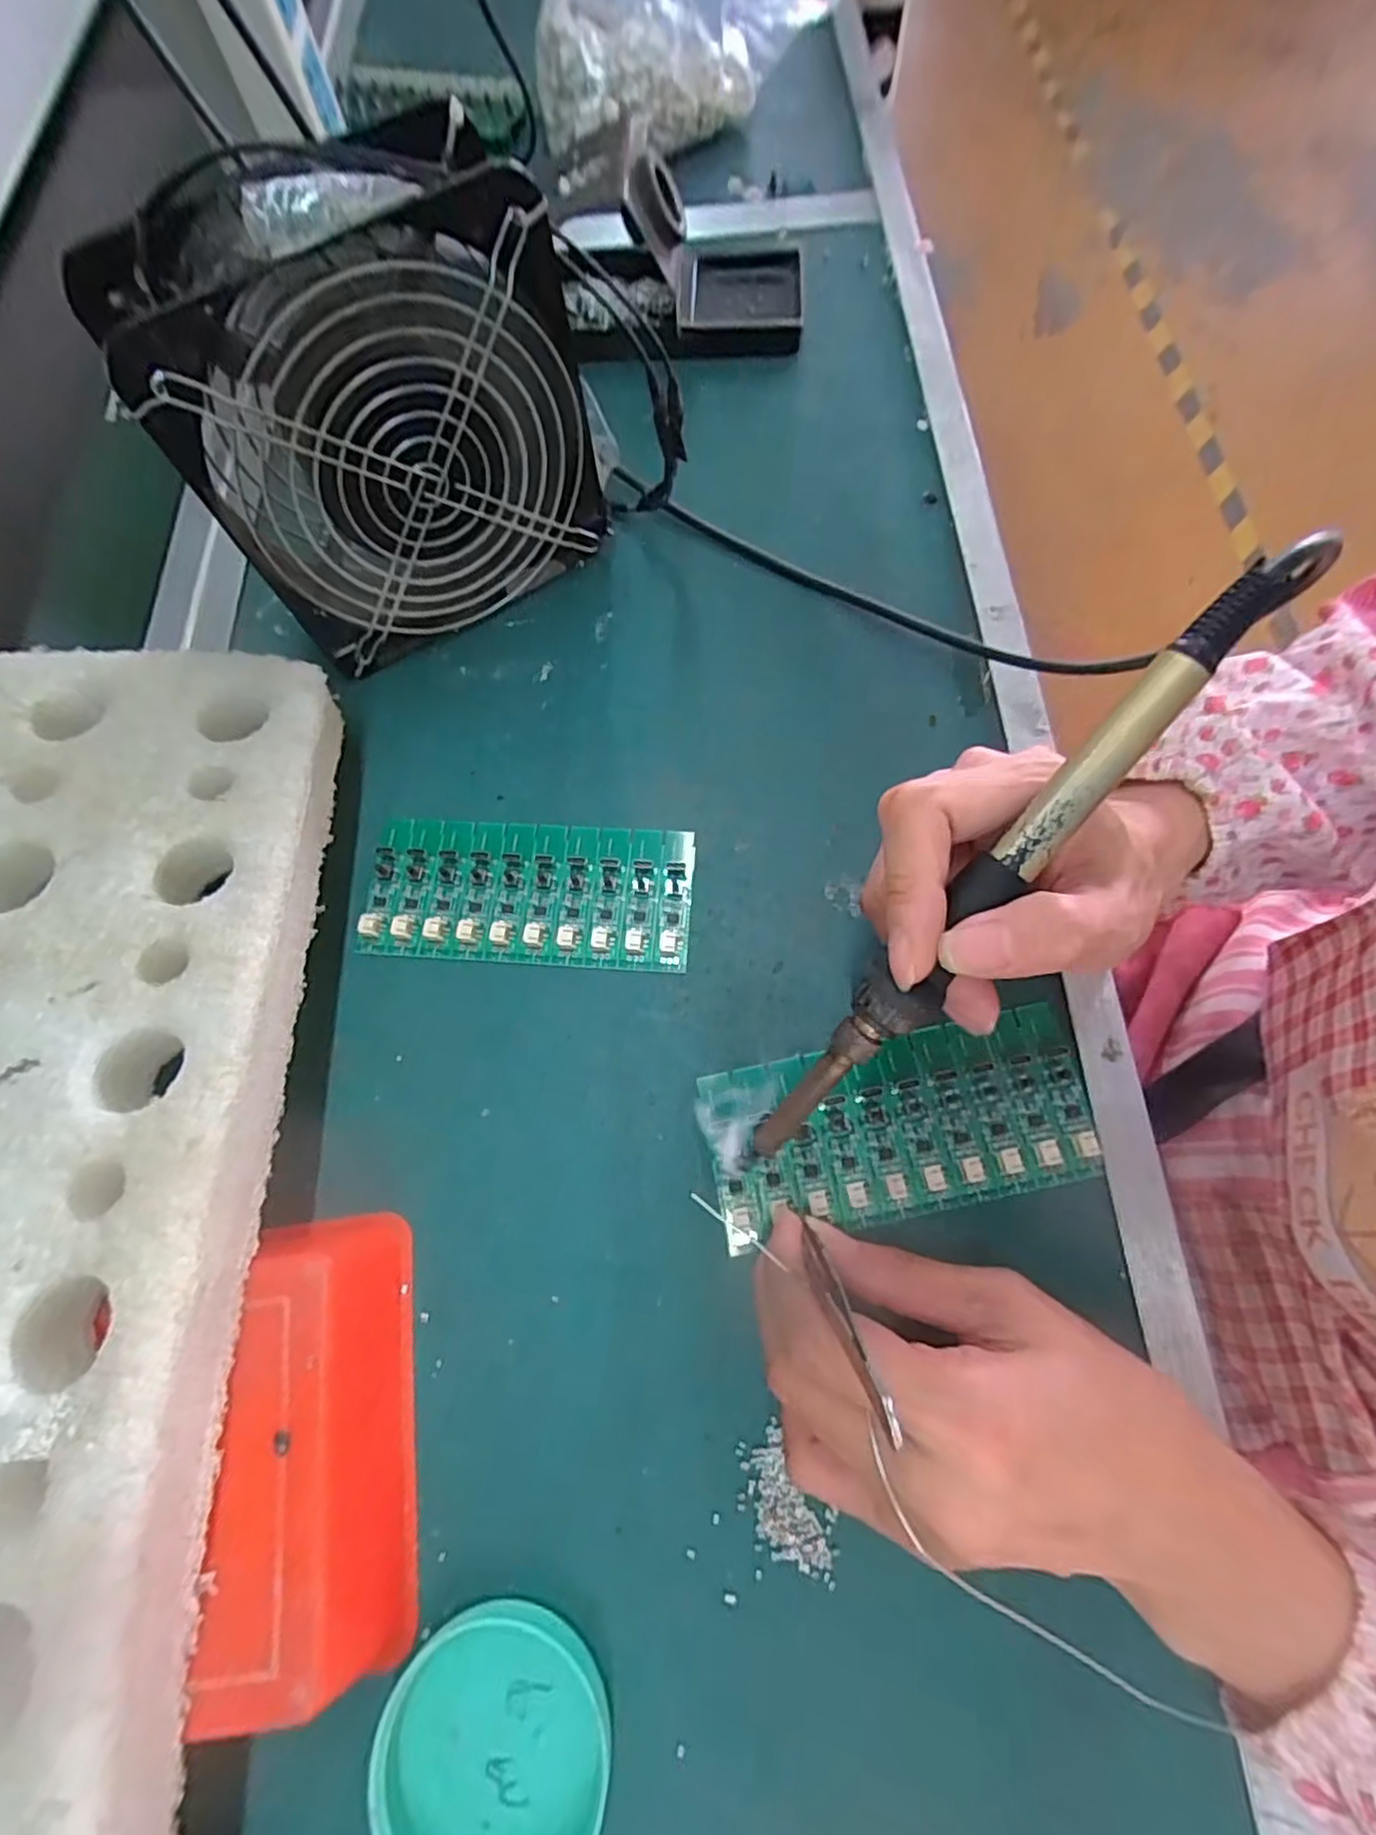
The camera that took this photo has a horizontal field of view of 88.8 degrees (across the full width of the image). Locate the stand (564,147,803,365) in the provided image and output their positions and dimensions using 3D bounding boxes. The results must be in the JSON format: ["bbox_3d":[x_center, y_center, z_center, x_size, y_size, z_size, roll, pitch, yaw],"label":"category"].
[{"bbox_3d":[-0.003,-0.370,0.381,0.135,0.063,0.094,3,70,3],"label":"stand"}]

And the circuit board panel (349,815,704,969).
[{"bbox_3d":[-0.067,-0.012,0.296,0.136,0.007,0.063,4,70,3],"label":"circuit board panel"}]

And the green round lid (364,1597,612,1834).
[{"bbox_3d":[-0.056,0.242,0.202,0.064,0.011,0.063,-1,70,1],"label":"green round lid"}]

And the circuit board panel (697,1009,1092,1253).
[{"bbox_3d":[0.075,0.075,0.256,0.134,0.006,0.060,-12,70,0],"label":"circuit board panel"}]

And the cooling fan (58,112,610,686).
[{"bbox_3d":[-0.119,-0.194,0.283,0.152,0.155,0.069,-38,73,-11],"label":"cooling fan"}]

